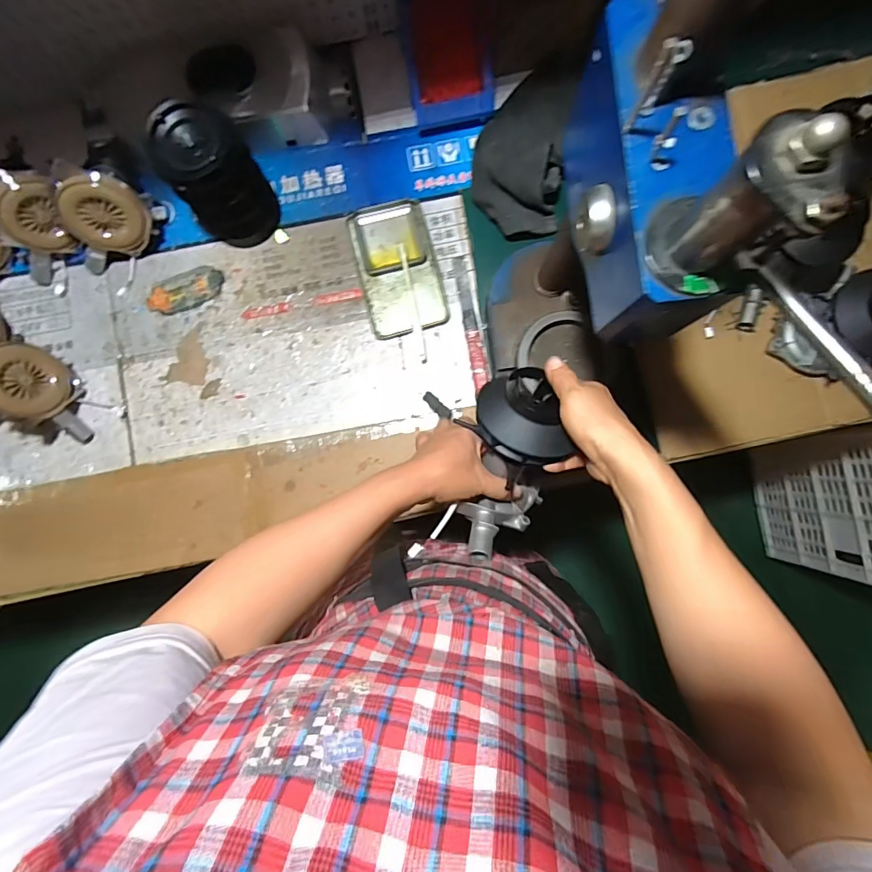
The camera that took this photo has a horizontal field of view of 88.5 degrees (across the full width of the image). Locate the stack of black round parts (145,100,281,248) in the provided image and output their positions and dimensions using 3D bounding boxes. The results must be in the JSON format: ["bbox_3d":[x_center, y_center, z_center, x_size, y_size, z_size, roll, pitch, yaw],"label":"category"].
[{"bbox_3d":[-0.288,-0.343,0.605,0.107,0.176,0.099,21,89,7],"label":"stack of black round parts"}]

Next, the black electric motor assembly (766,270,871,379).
[{"bbox_3d":[0.519,-0.135,0.553,0.086,0.120,0.108,-38,85,-2],"label":"black electric motor assembly"}]

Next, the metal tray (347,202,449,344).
[{"bbox_3d":[-0.058,-0.254,0.674,0.117,0.017,0.197,-13,85,5],"label":"metal tray"}]

